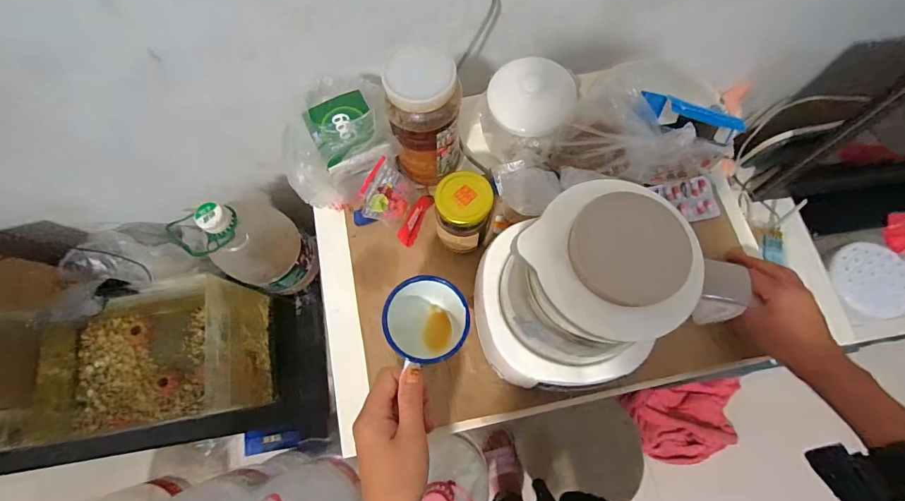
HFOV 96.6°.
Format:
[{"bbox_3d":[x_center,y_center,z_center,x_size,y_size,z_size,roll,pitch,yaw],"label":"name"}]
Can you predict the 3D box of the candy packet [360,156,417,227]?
[{"bbox_3d":[-0.073,-0.064,0.466,0.061,0.016,0.064,30,77,-30],"label":"candy packet"}]

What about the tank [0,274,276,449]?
[{"bbox_3d":[-0.615,0.213,0.782,0.430,0.204,0.242,-10,72,-1],"label":"tank"}]

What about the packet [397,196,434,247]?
[{"bbox_3d":[-0.045,-0.042,0.496,0.016,0.033,0.071,24,75,10],"label":"packet"}]

